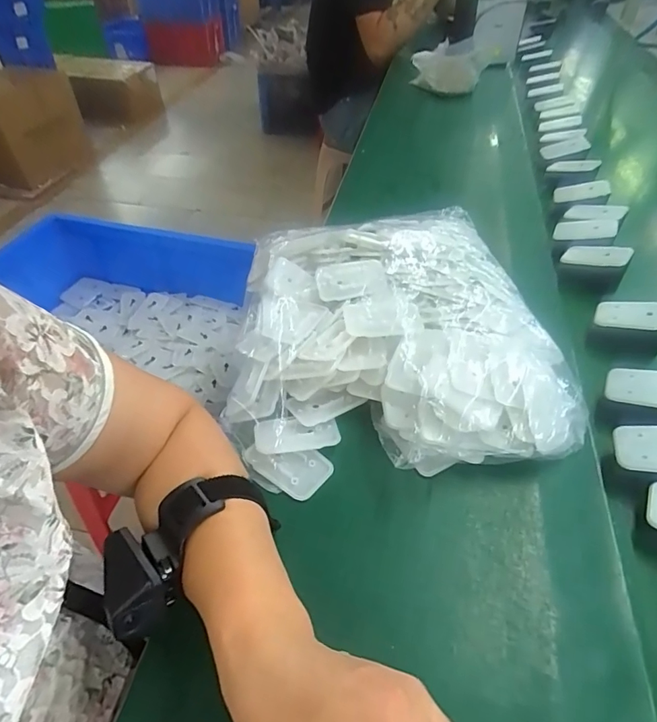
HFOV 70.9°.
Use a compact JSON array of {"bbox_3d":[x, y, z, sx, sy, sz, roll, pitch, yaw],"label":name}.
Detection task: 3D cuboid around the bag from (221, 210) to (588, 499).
[{"bbox_3d":[0.052,-0.044,0.455,0.292,0.068,0.330,-3,46,-1],"label":"bag"}]

